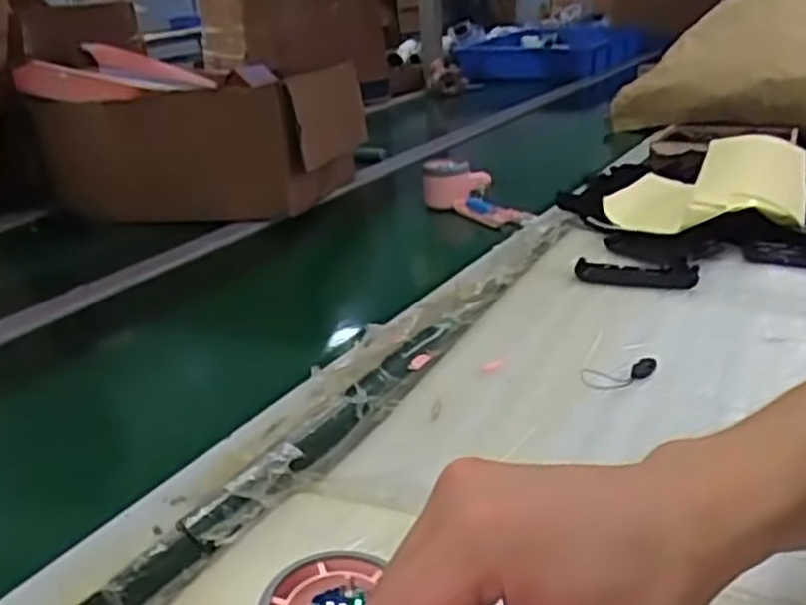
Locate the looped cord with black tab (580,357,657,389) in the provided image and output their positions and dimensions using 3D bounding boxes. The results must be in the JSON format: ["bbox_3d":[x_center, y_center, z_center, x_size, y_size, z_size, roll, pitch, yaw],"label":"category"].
[{"bbox_3d":[0.150,0.047,0.546,0.062,0.008,0.020,-11,23,-15],"label":"looped cord with black tab"}]

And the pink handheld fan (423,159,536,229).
[{"bbox_3d":[0.092,-0.122,0.949,0.085,0.054,0.151,-18,41,-29],"label":"pink handheld fan"}]

